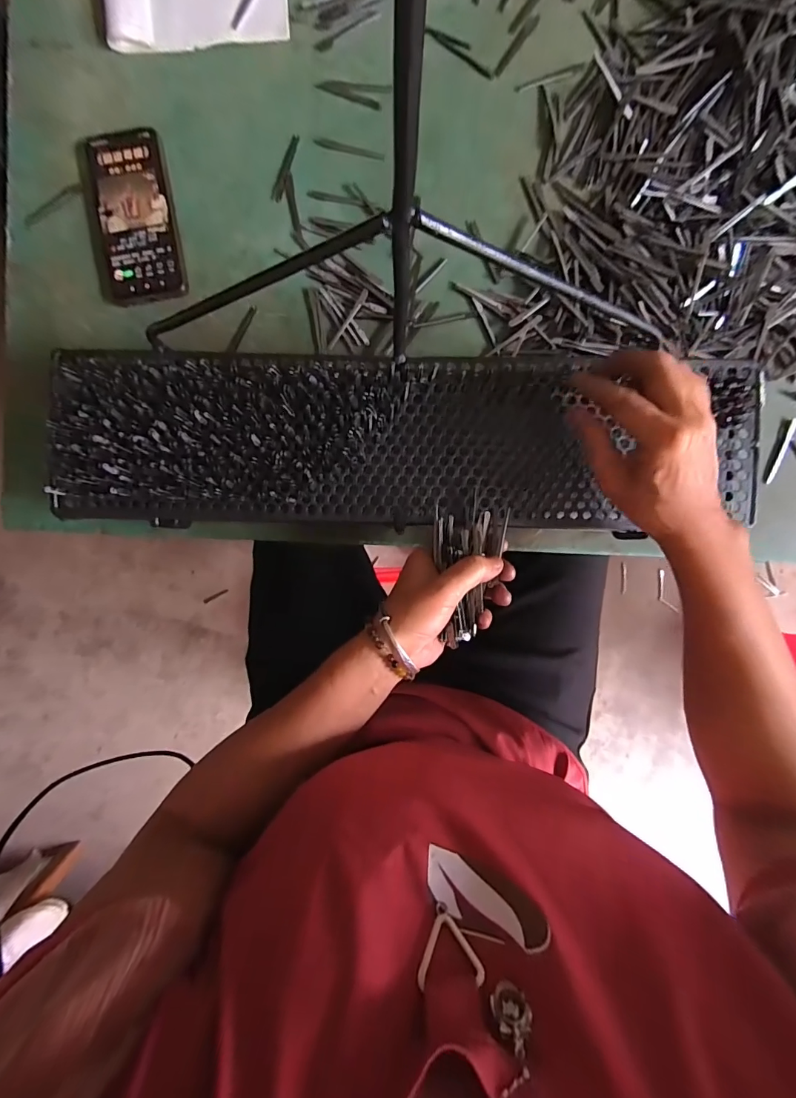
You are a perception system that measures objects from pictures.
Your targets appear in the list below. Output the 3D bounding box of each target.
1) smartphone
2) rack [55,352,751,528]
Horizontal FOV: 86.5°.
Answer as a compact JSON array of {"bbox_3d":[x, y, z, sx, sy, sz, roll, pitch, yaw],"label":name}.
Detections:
[{"bbox_3d":[-0.260,-0.326,0.415,0.085,0.009,0.161,-7,92,1],"label":"smartphone"},{"bbox_3d":[0.002,-0.091,0.364,0.584,0.036,0.137,0,92,-1],"label":"rack"}]

